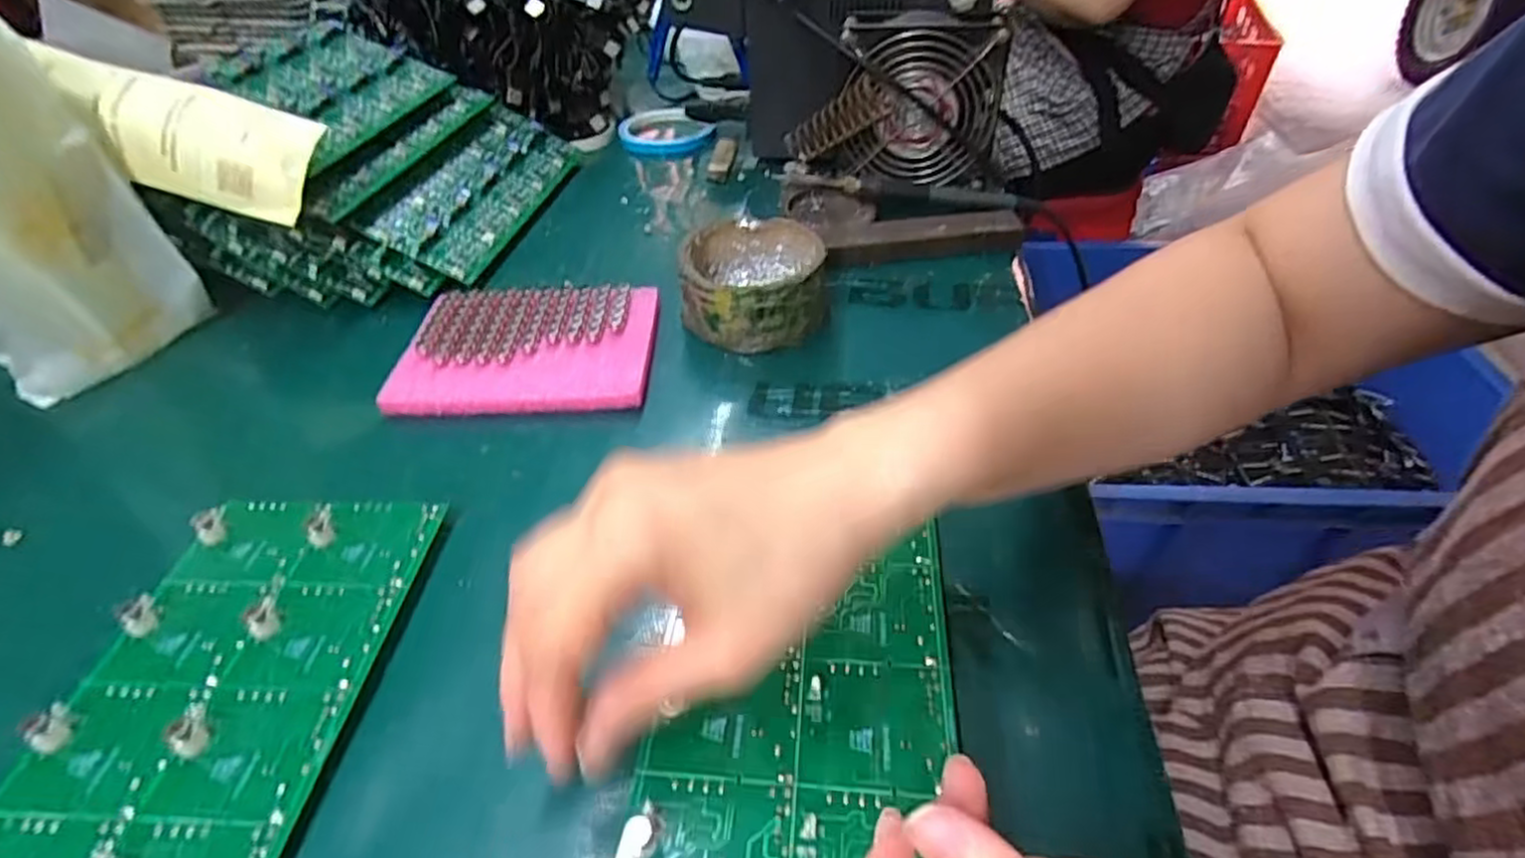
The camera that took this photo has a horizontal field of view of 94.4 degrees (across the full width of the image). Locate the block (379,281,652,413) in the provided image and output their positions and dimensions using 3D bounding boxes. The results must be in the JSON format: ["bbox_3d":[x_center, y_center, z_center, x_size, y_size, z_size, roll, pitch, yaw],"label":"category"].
[{"bbox_3d":[-0.135,-0.049,0.416,0.137,0.018,0.103,-2,43,-2],"label":"block"}]

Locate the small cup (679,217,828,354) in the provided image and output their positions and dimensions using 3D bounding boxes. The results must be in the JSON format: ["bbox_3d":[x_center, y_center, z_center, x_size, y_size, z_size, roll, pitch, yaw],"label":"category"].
[{"bbox_3d":[-0.006,-0.091,0.436,0.084,0.046,0.082,0,43,0],"label":"small cup"}]

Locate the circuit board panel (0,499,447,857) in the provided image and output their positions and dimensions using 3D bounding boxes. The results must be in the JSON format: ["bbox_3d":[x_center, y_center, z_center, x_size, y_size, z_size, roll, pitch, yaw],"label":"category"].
[{"bbox_3d":[-0.205,0.112,0.247,0.104,0.015,0.225,1,43,2],"label":"circuit board panel"}]

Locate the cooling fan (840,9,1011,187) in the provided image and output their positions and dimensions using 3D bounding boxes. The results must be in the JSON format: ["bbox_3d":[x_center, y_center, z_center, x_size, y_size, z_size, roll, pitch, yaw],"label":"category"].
[{"bbox_3d":[0.118,-0.245,0.529,0.115,0.105,0.042,3,43,4],"label":"cooling fan"}]

